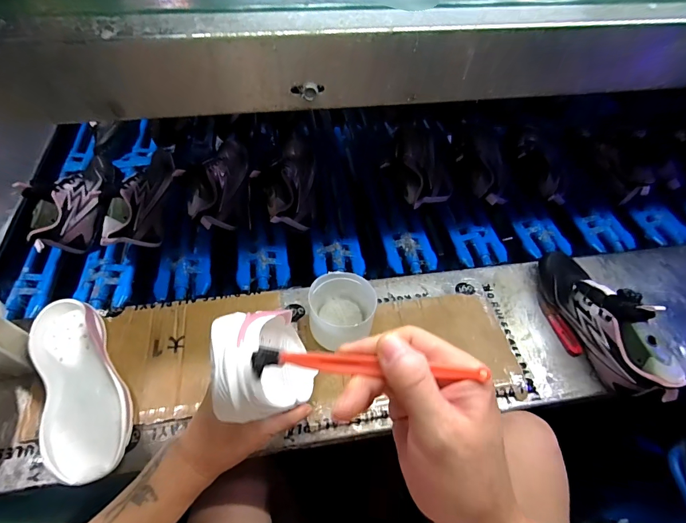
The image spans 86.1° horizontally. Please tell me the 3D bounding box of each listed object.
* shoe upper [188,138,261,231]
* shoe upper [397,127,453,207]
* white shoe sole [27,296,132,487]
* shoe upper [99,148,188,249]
[{"bbox_3d":[-0.223,-0.168,0.754,0.106,0.071,0.267,4,56,1],"label":"shoe upper"},{"bbox_3d":[0.162,-0.214,0.801,0.093,0.075,0.237,-5,56,-6],"label":"shoe upper"},{"bbox_3d":[-0.346,0.162,0.486,0.089,0.044,0.253,-25,60,-18],"label":"white shoe sole"},{"bbox_3d":[-0.378,-0.126,0.723,0.084,0.069,0.237,5,56,1],"label":"shoe upper"}]

